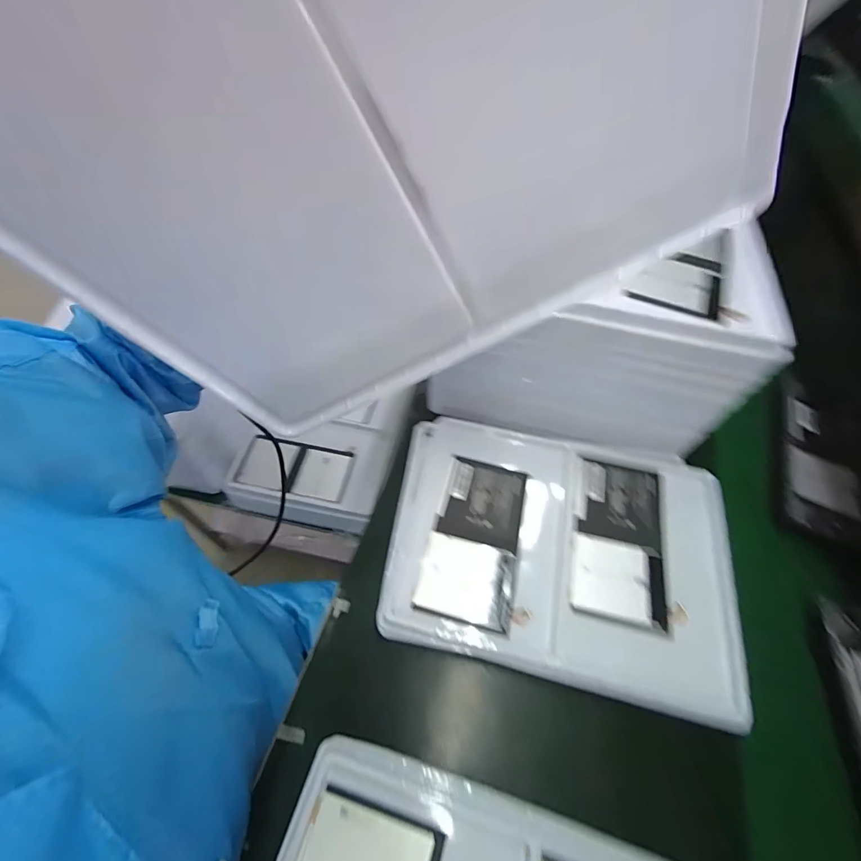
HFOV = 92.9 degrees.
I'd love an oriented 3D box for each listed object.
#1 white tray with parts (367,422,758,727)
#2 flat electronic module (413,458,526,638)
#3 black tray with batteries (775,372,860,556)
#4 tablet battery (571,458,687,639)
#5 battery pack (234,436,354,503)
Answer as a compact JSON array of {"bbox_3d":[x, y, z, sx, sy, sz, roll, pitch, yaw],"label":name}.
[{"bbox_3d":[0.131,0.117,0.420,0.339,0.021,0.246,12,57,4],"label":"white tray with parts"},{"bbox_3d":[0.047,0.111,0.428,0.091,0.005,0.170,14,58,5],"label":"flat electronic module"},{"bbox_3d":[0.513,0.043,0.505,0.169,0.016,0.246,21,59,10],"label":"black tray with batteries"},{"bbox_3d":[0.200,0.112,0.428,0.094,0.008,0.167,13,57,5],"label":"tablet battery"},{"bbox_3d":[-0.220,0.060,0.670,0.171,0.004,0.092,9,57,3],"label":"battery pack"}]

